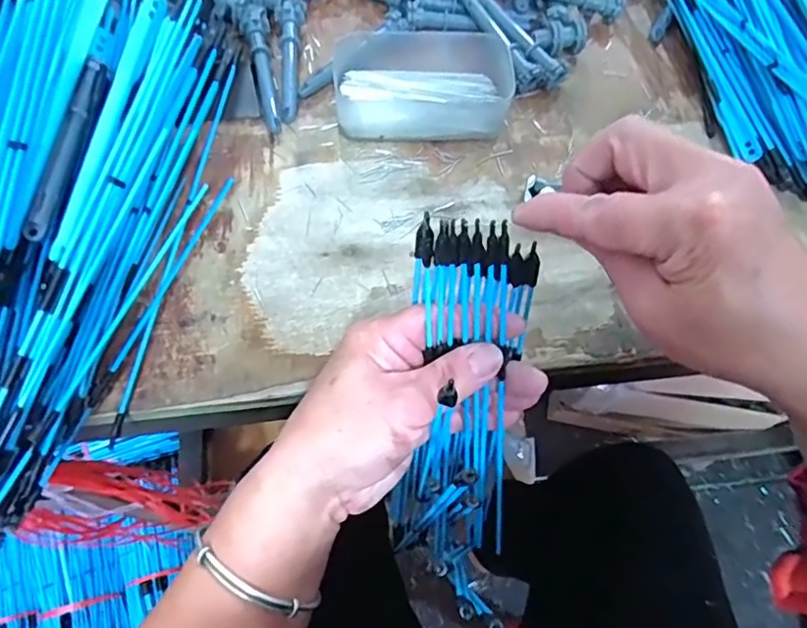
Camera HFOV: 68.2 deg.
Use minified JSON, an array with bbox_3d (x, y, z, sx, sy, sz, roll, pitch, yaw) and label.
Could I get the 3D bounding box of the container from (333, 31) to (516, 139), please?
[{"bbox_3d":[0.014,-0.159,0.413,0.120,0.024,0.075,-1,66,-3],"label":"container"}]

